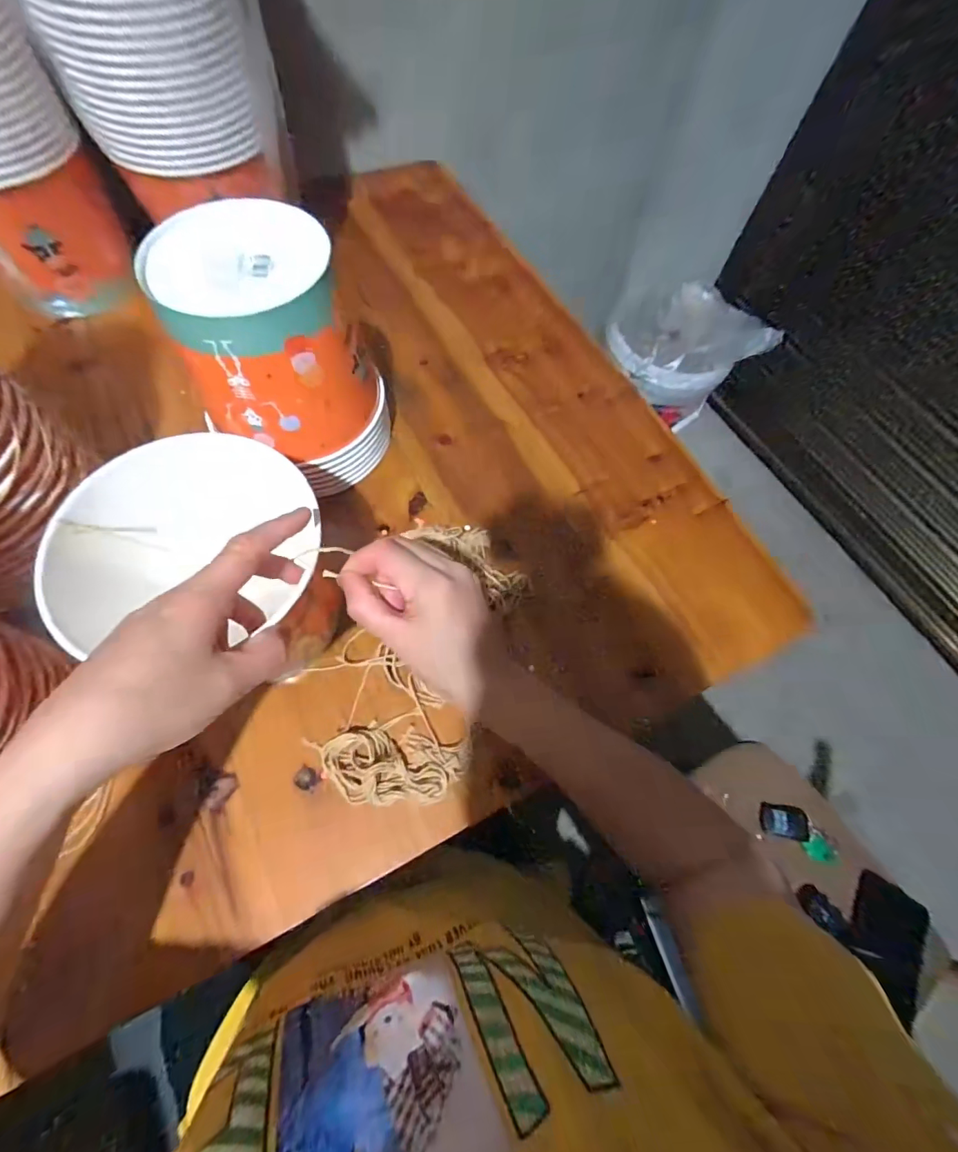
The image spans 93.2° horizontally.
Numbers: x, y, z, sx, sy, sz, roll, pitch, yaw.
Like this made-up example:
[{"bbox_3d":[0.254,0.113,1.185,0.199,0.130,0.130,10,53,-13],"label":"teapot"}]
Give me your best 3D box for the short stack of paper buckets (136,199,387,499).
[{"bbox_3d":[-0.174,-0.178,0.403,0.137,0.188,0.142,-40,74,-19],"label":"short stack of paper buckets"}]

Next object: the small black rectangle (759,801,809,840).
[{"bbox_3d":[0.425,0.341,0.630,0.058,0.019,0.041,12,65,1],"label":"small black rectangle"}]

